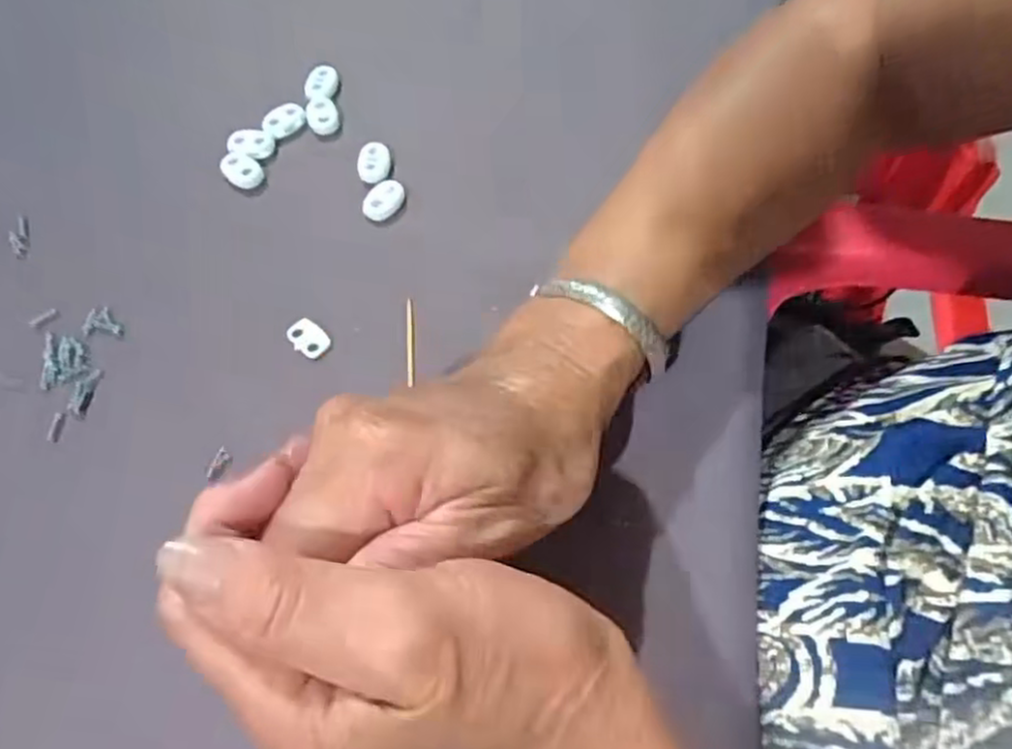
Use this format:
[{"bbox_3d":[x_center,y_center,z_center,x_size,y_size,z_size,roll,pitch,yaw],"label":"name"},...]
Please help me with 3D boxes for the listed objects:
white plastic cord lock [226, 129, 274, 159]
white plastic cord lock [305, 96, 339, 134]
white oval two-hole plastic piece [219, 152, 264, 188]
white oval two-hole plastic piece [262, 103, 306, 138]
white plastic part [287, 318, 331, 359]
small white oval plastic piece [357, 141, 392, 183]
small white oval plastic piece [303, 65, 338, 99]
[{"bbox_3d":[-0.124,-0.111,0.349,0.020,0.007,0.014,0,62,2],"label":"white plastic cord lock"},{"bbox_3d":[-0.092,-0.130,0.359,0.015,0.005,0.024,-18,63,-8],"label":"white plastic cord lock"},{"bbox_3d":[-0.126,-0.097,0.342,0.015,0.007,0.021,-41,68,-18],"label":"white oval two-hole plastic piece"},{"bbox_3d":[-0.110,-0.126,0.356,0.021,0.006,0.014,-32,66,-14],"label":"white oval two-hole plastic piece"},{"bbox_3d":[-0.083,-0.016,0.303,0.013,0.004,0.018,-41,68,-18],"label":"white plastic part"},{"bbox_3d":[-0.063,-0.101,0.341,0.015,0.008,0.019,-6,62,-1],"label":"small white oval plastic piece"},{"bbox_3d":[-0.094,-0.149,0.367,0.017,0.004,0.022,7,63,6],"label":"small white oval plastic piece"}]

